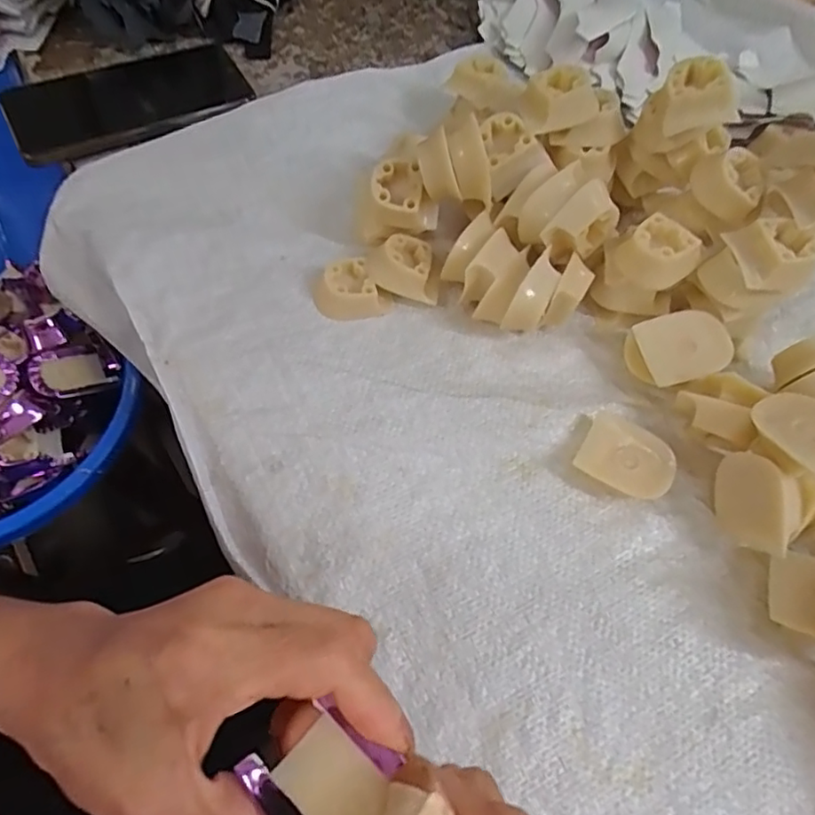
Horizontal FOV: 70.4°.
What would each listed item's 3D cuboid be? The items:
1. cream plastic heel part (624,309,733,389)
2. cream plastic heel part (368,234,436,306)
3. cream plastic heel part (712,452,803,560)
[{"bbox_3d":[0.152,-0.028,0.329,0.049,0.033,0.039,-14,64,-10],"label":"cream plastic heel part"},{"bbox_3d":[-0.004,-0.083,0.353,0.037,0.027,0.038,-2,63,-4],"label":"cream plastic heel part"},{"bbox_3d":[0.168,0.046,0.282,0.019,0.041,0.049,-11,96,-20],"label":"cream plastic heel part"}]

